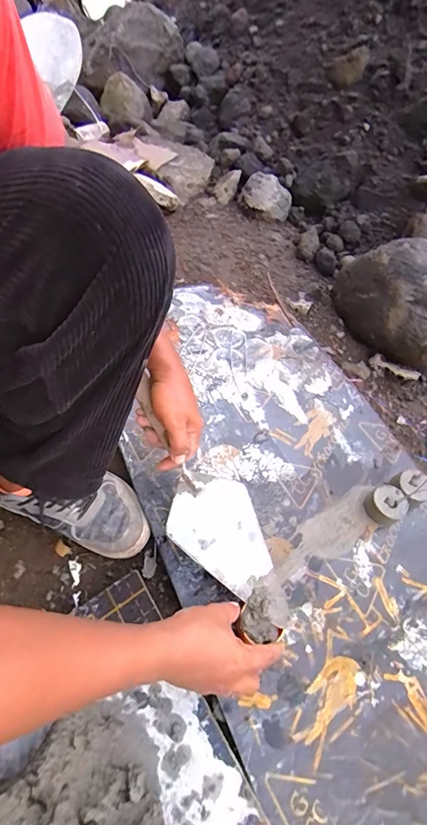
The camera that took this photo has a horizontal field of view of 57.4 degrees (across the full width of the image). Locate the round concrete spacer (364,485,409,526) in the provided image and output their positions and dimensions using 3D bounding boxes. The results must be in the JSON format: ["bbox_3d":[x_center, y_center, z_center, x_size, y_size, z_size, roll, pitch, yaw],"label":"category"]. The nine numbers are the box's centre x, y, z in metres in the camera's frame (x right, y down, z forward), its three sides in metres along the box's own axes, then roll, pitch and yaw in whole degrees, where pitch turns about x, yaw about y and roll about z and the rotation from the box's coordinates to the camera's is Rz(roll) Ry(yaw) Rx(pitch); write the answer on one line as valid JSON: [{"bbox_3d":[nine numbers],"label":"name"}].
[{"bbox_3d":[0.266,0.147,0.606,0.058,0.034,0.052,-31,68,-22],"label":"round concrete spacer"}]

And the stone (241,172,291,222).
[{"bbox_3d":[0.152,-0.603,1.093,0.129,0.082,0.106,38,63,15],"label":"stone"}]

